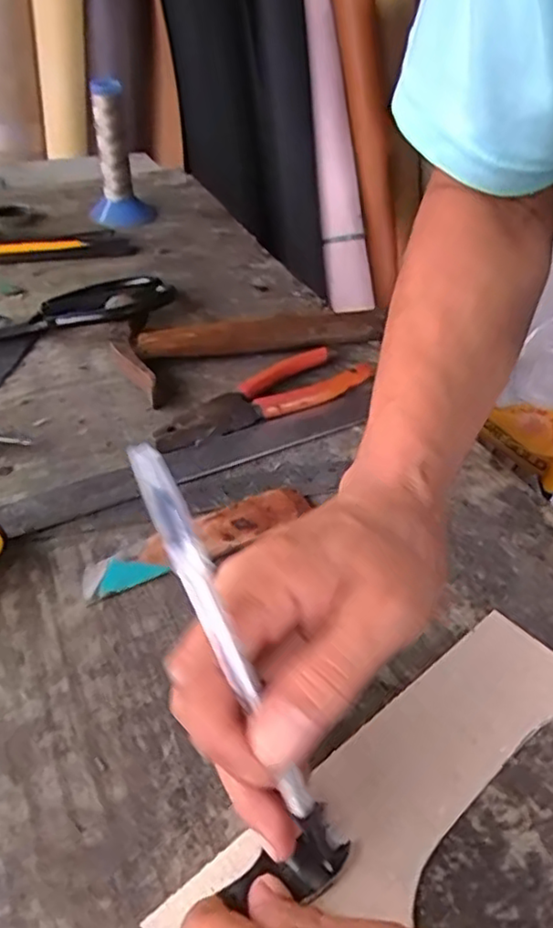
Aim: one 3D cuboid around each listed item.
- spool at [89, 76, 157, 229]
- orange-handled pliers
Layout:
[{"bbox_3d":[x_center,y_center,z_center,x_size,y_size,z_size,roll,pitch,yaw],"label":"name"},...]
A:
[{"bbox_3d":[-0.165,-0.319,0.676,0.069,0.132,0.052,-6,40,-11],"label":"spool"},{"bbox_3d":[-0.010,-0.044,0.450,0.160,0.012,0.048,-28,48,-31],"label":"orange-handled pliers"}]

